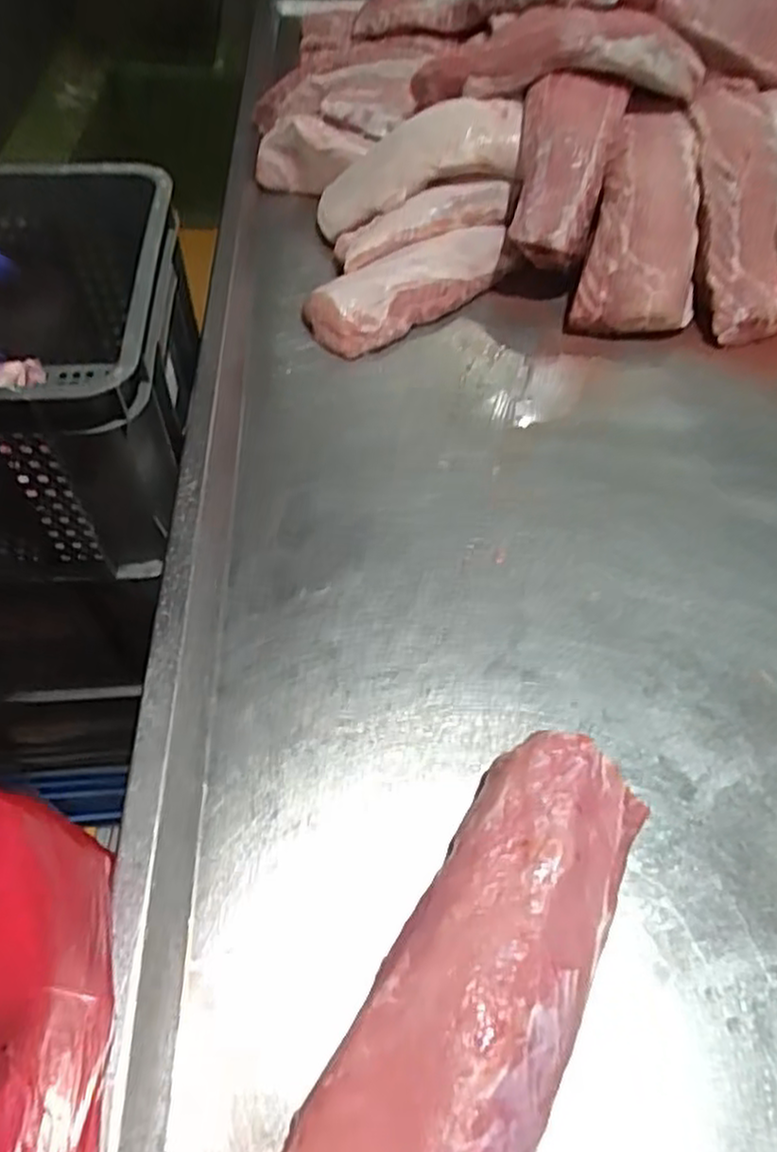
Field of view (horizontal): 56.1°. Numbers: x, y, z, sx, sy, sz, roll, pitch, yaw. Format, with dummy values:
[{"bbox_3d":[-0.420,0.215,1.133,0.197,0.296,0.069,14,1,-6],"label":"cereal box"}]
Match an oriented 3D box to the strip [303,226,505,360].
[{"bbox_3d":[0.031,-0.365,0.926,0.299,0.055,0.107,-37,62,-26],"label":"strip"}]

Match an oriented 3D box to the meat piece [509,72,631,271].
[{"bbox_3d":[0.223,-0.523,0.927,0.124,0.085,0.250,11,75,6],"label":"meat piece"}]

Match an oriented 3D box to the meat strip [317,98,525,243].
[{"bbox_3d":[0.035,-0.549,0.977,0.293,0.075,0.110,-21,51,11],"label":"meat strip"}]

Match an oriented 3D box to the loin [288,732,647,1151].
[{"bbox_3d":[0.036,0.285,0.406,0.133,0.058,0.433,18,56,12],"label":"loin"}]

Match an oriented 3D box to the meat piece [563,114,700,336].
[{"bbox_3d":[0.337,-0.467,0.928,0.146,0.077,0.341,13,74,7],"label":"meat piece"}]

